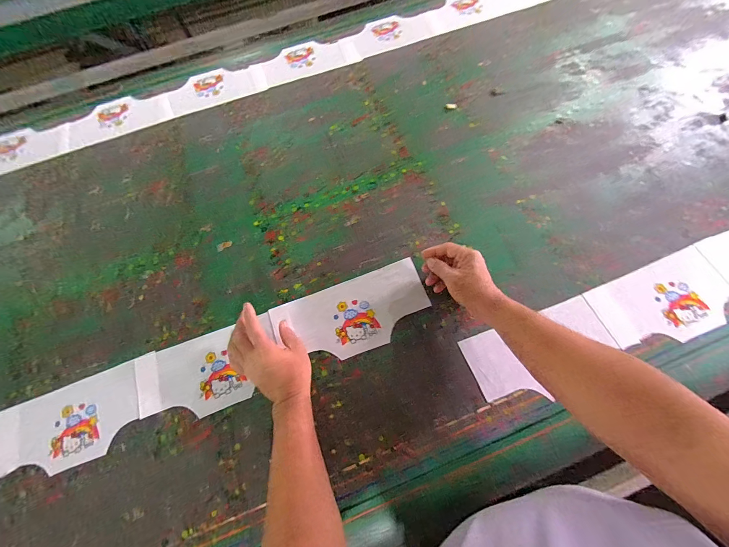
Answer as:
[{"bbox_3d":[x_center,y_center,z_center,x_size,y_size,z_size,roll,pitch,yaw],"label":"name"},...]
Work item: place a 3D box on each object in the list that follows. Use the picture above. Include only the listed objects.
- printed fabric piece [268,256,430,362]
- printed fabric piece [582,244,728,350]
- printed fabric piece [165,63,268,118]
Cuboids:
[{"bbox_3d":[-0.021,0.075,0.568,0.278,0.010,0.136,-20,67,-5],"label":"printed fabric piece"},{"bbox_3d":[0.541,0.050,0.558,0.245,0.008,0.137,-22,70,-5],"label":"printed fabric piece"},{"bbox_3d":[-0.387,-0.492,0.815,0.250,0.017,0.138,-26,70,-7],"label":"printed fabric piece"}]

